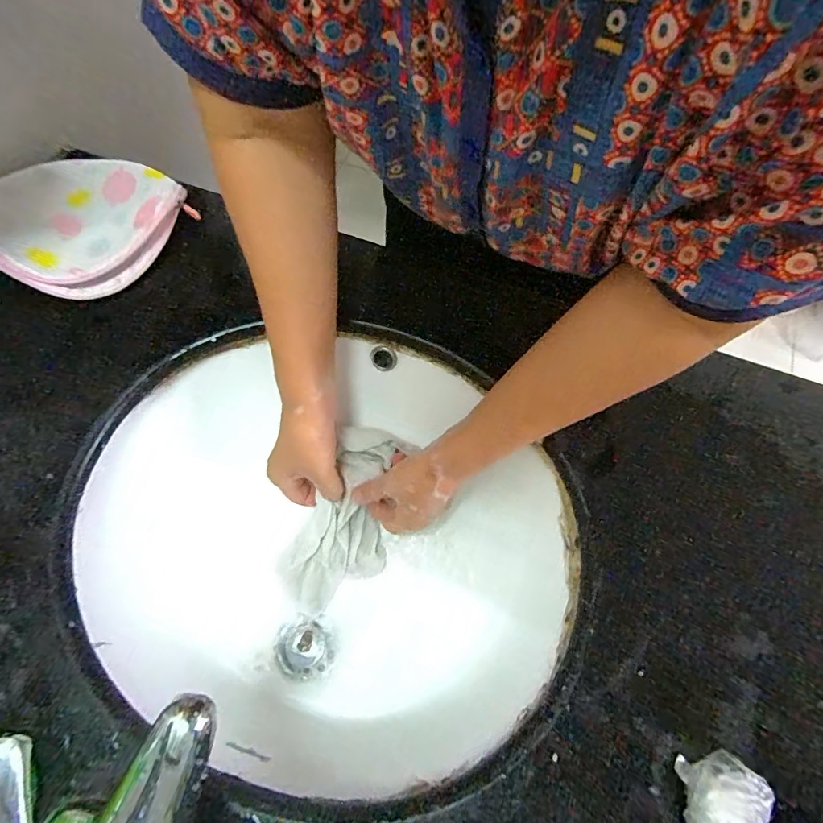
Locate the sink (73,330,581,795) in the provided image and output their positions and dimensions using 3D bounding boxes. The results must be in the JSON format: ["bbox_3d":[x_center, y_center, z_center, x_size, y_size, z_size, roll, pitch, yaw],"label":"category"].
[{"bbox_3d":[-0.087,0.120,0.447,0.386,0.142,0.426,-32,68,-14],"label":"sink"}]

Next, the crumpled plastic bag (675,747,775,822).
[{"bbox_3d":[0.181,0.236,0.268,0.033,0.062,0.062,-16,65,-8],"label":"crumpled plastic bag"}]

